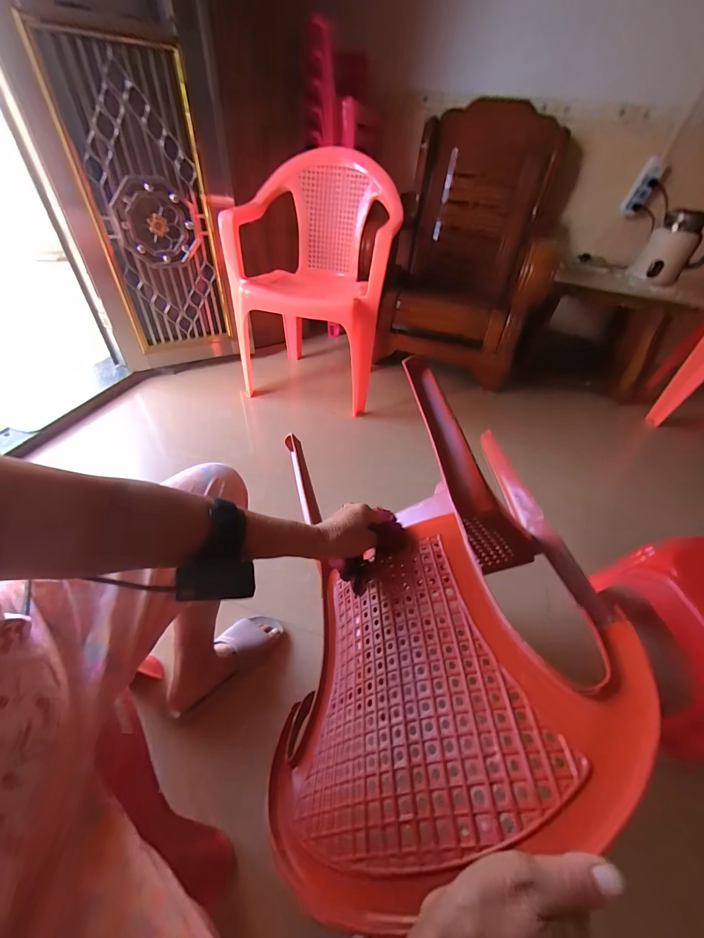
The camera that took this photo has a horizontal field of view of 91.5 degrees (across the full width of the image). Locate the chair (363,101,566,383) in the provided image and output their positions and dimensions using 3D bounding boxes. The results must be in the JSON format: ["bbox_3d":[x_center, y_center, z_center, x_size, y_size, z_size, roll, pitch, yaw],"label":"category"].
[{"bbox_3d":[0.453,-0.923,1.417,0.673,0.797,0.555,20,47,14],"label":"chair"}]

